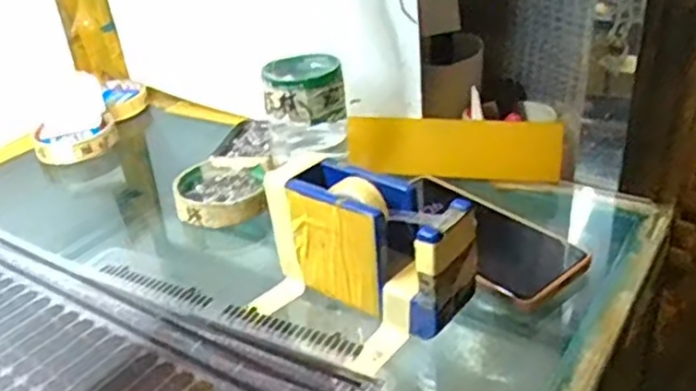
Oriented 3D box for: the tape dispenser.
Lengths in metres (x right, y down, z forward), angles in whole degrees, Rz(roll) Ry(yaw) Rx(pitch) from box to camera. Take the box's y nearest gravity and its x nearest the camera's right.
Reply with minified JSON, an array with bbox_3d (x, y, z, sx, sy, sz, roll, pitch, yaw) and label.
[{"bbox_3d":[0.015,0.032,0.434,0.129,0.080,0.050,18,38,34],"label":"tape dispenser"}]

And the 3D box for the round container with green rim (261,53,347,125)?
[{"bbox_3d":[-0.035,-0.088,0.546,0.062,0.038,0.071,-7,31,-2],"label":"round container with green rim"}]

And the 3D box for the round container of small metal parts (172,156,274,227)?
[{"bbox_3d":[-0.107,-0.005,0.582,0.081,0.022,0.086,-4,31,2],"label":"round container of small metal parts"}]

